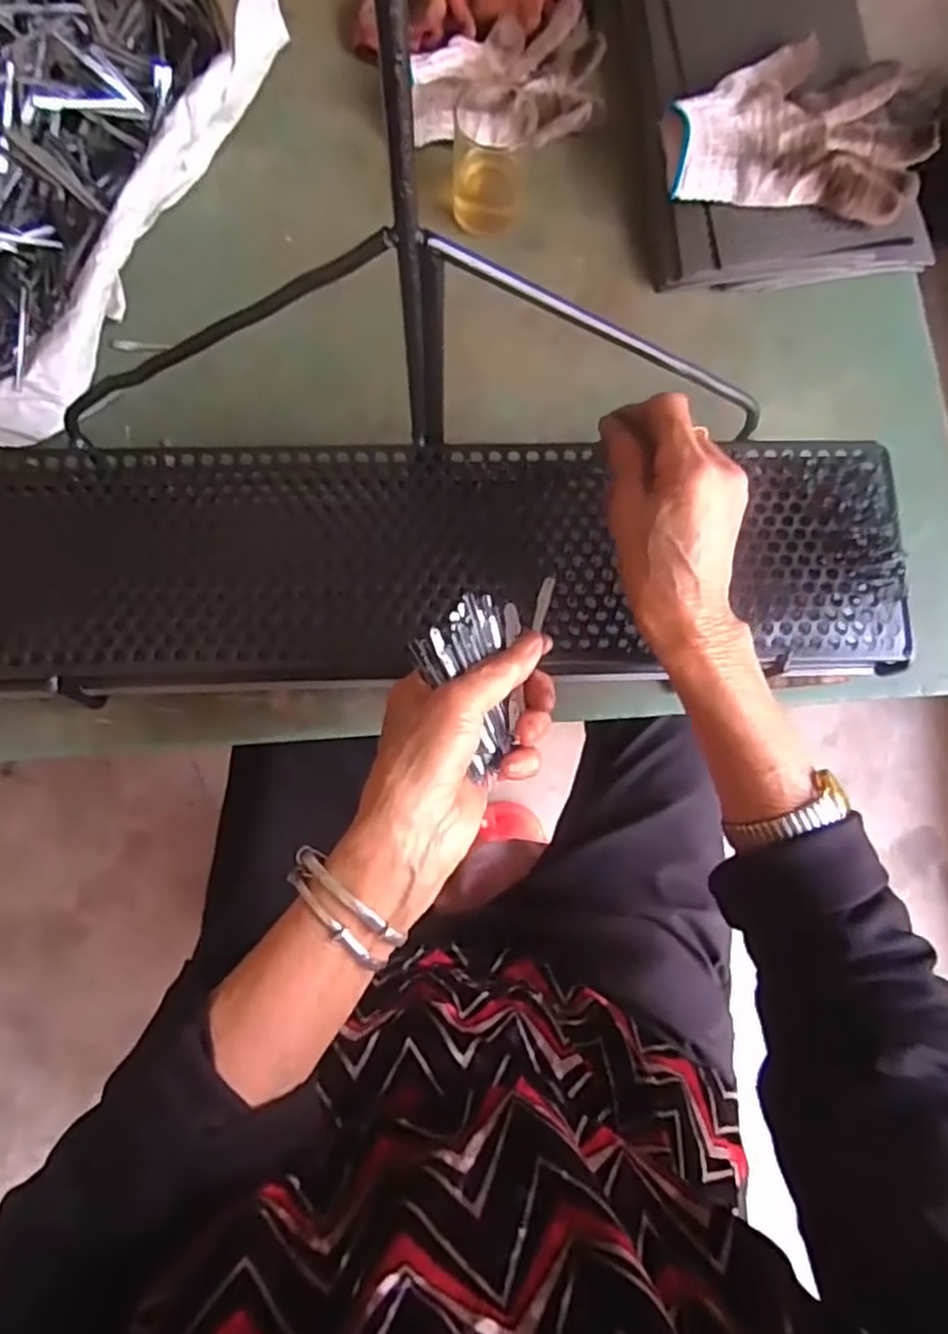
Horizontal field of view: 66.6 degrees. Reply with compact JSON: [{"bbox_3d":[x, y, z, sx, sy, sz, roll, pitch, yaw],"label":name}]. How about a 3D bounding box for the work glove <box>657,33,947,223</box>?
[{"bbox_3d":[0.241,-0.400,0.533,0.187,0.027,0.127,10,82,0],"label":"work glove"}]

